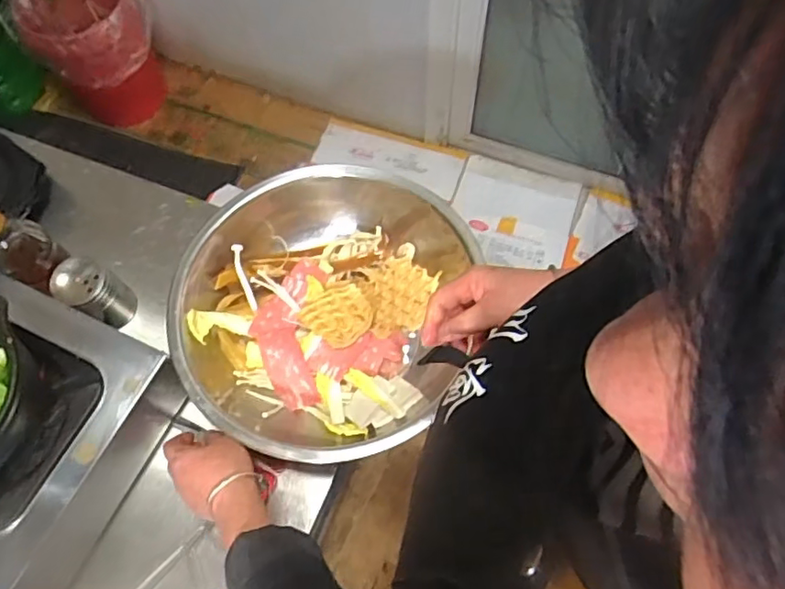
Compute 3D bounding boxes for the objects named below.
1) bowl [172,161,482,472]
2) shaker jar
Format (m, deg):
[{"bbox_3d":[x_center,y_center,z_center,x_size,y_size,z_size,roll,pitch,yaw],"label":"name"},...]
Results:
[{"bbox_3d":[-0.082,0.014,0.710,0.328,0.096,0.353,13,66,8],"label":"bowl"},{"bbox_3d":[-0.379,-0.004,0.750,0.068,0.099,0.062,-1,65,1],"label":"shaker jar"}]

